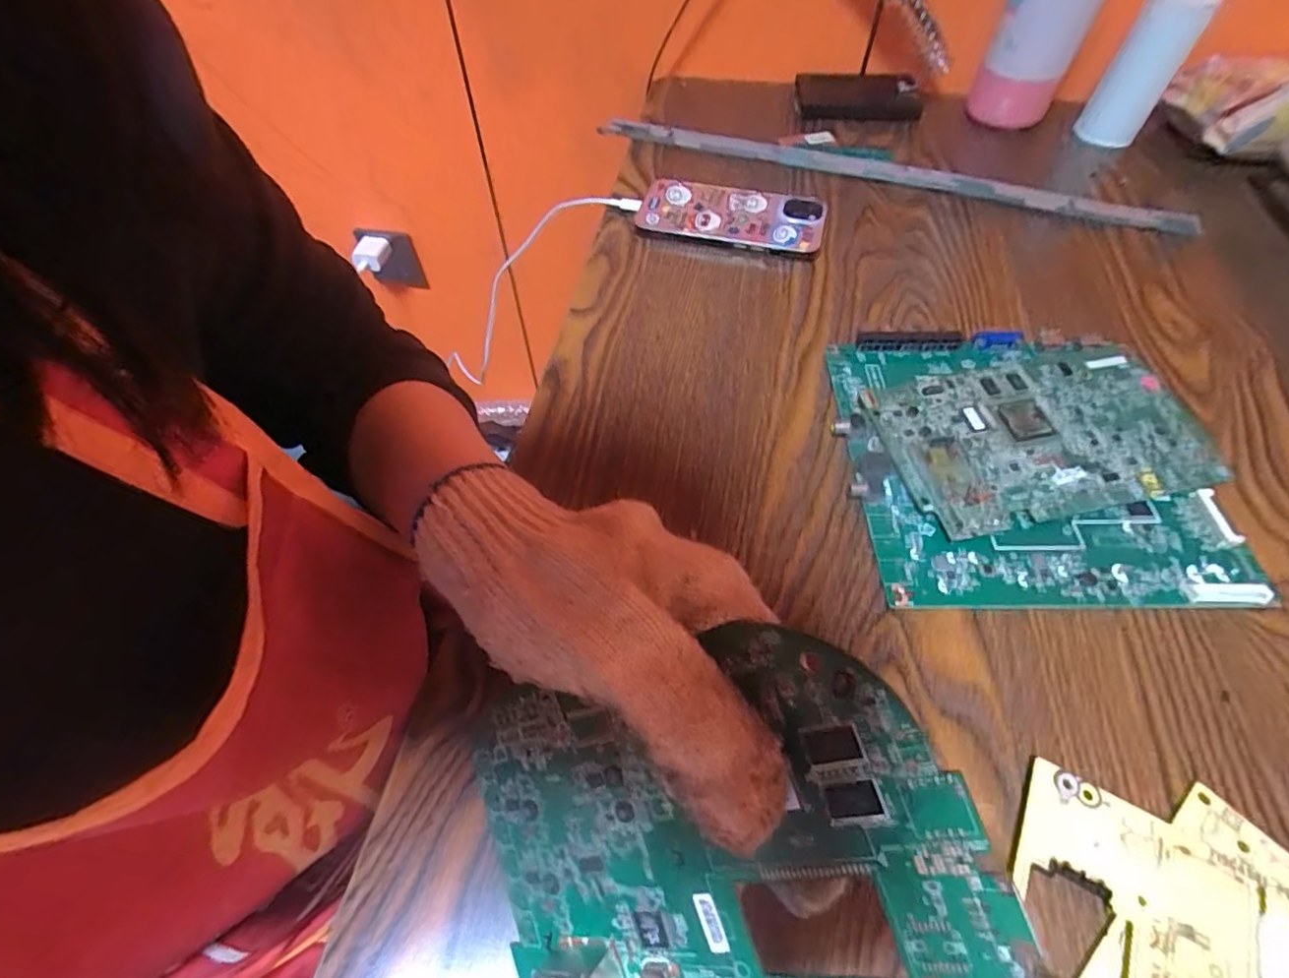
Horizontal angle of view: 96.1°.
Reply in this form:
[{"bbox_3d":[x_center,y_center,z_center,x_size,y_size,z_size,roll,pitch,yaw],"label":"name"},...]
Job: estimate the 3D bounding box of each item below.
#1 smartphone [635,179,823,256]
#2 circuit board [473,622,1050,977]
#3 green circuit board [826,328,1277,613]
[{"bbox_3d":[0.070,-0.224,0.472,0.153,0.007,0.068,18,69,19],"label":"smartphone"},{"bbox_3d":[0.011,0.108,0.160,0.154,0.011,0.115,-26,79,29],"label":"circuit board"},{"bbox_3d":[0.208,-0.019,0.317,0.183,0.021,0.173,-2,57,2],"label":"green circuit board"}]

